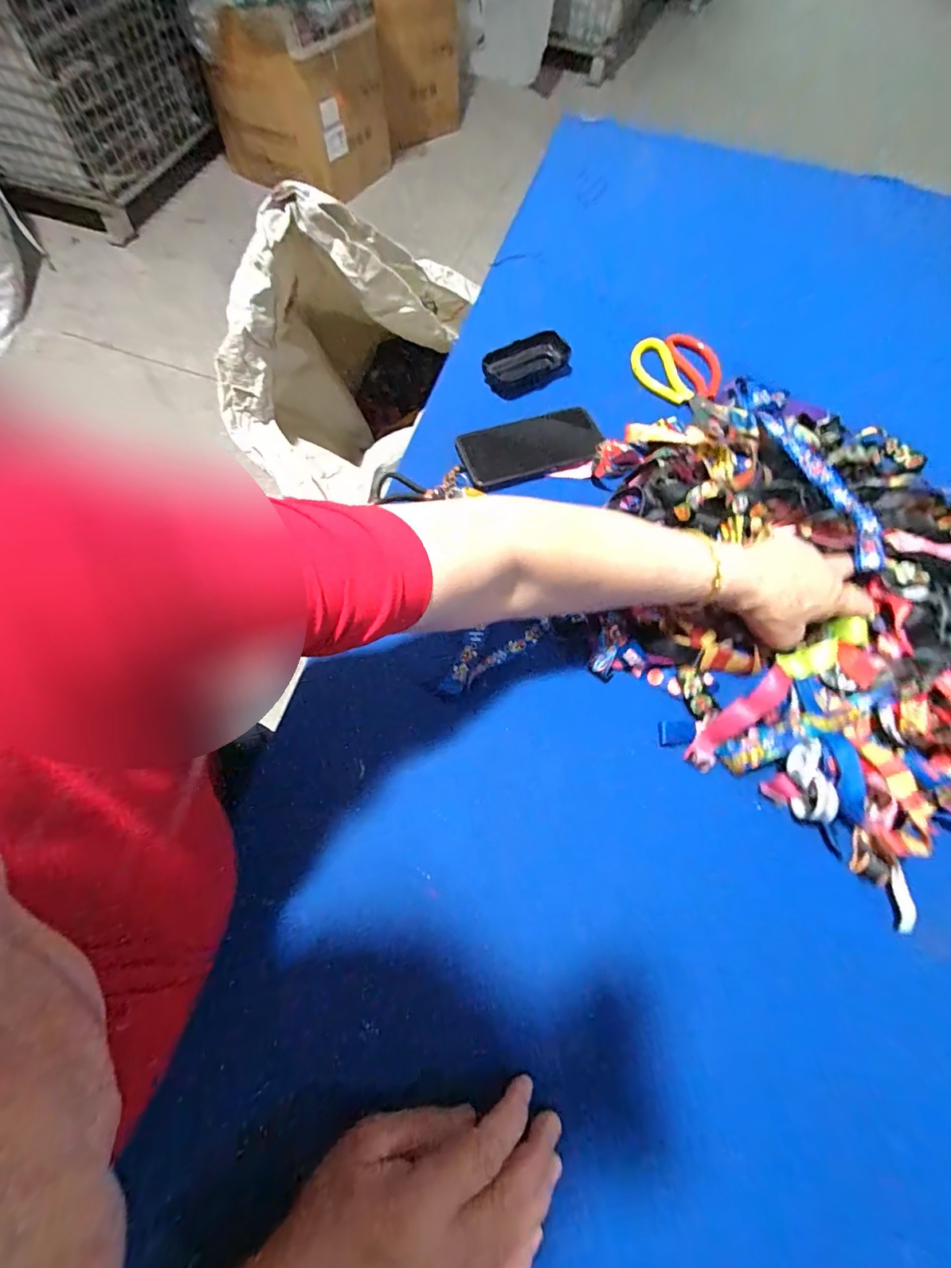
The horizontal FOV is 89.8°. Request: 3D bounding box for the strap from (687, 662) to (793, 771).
[{"bbox_3d":[0.232,0.073,0.420,0.116,0.023,0.026,-37,74,-17],"label":"strap"}]

